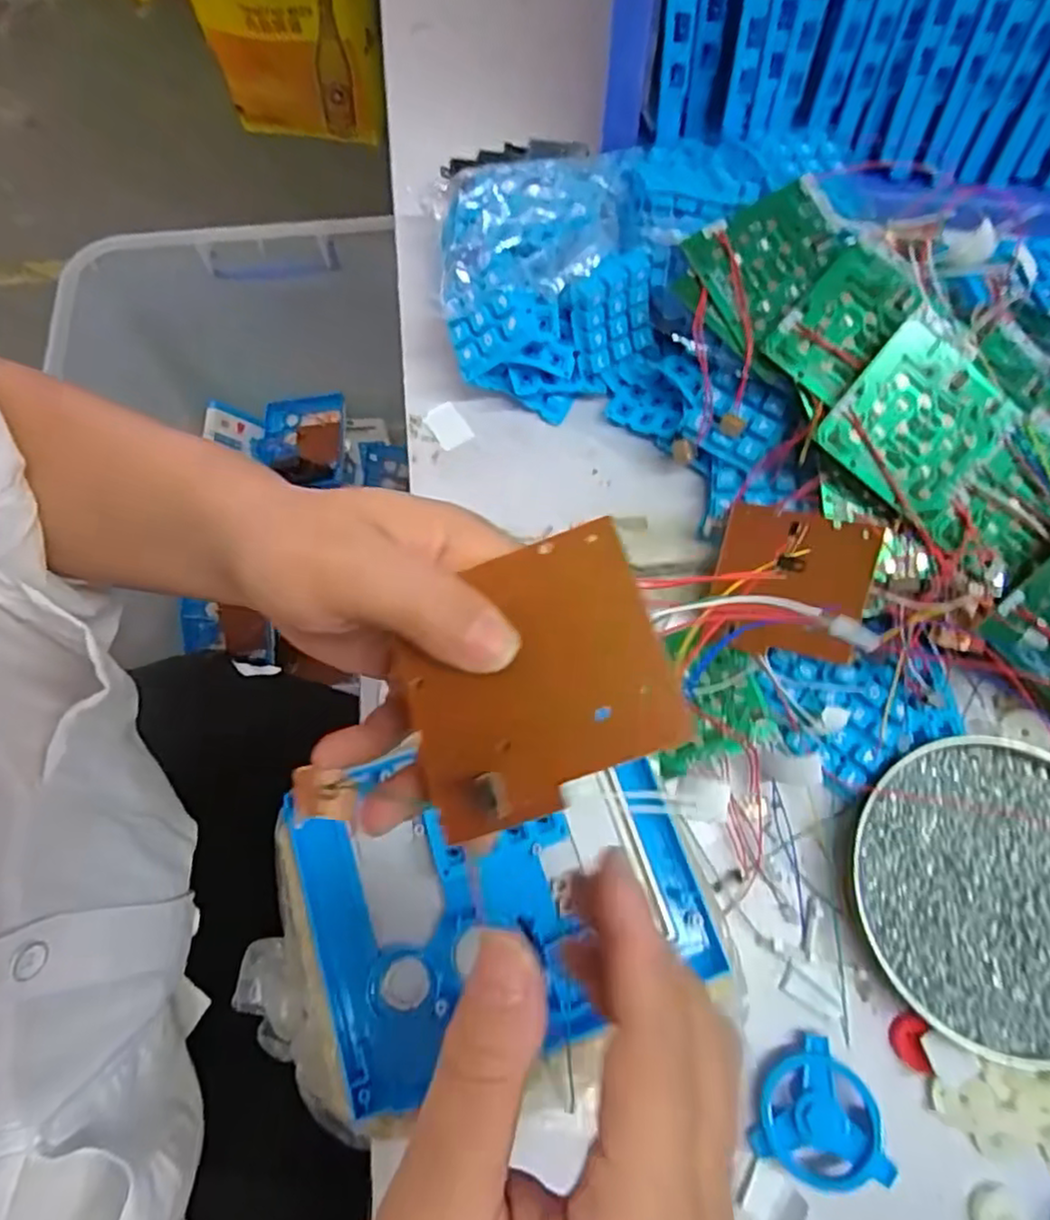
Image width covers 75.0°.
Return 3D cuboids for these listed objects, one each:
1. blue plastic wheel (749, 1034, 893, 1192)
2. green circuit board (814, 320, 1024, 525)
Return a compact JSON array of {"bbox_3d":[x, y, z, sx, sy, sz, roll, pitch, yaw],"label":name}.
[{"bbox_3d":[0.130,0.219,0.298,0.050,0.021,0.052,0,70,1],"label":"blue plastic wheel"},{"bbox_3d":[0.181,-0.085,0.316,0.070,0.007,0.066,37,98,-6],"label":"green circuit board"}]

